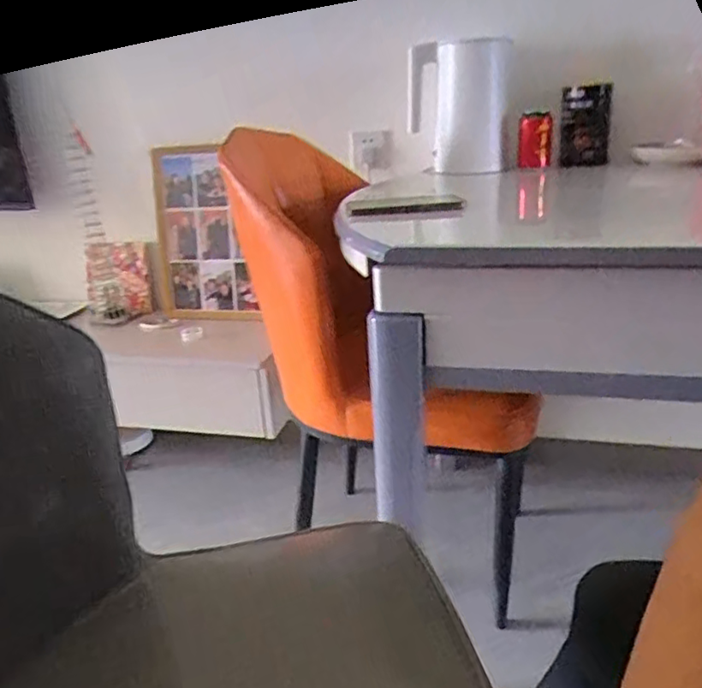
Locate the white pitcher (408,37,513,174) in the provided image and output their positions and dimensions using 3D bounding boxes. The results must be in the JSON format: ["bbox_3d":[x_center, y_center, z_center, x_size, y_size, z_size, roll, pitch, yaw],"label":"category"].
[{"bbox_3d":[0.218,-0.486,1.257,0.203,0.250,0.115,-1,21,7],"label":"white pitcher"}]

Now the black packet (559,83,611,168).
[{"bbox_3d":[0.487,-0.455,1.272,0.105,0.158,0.023,-2,20,-3],"label":"black packet"}]

